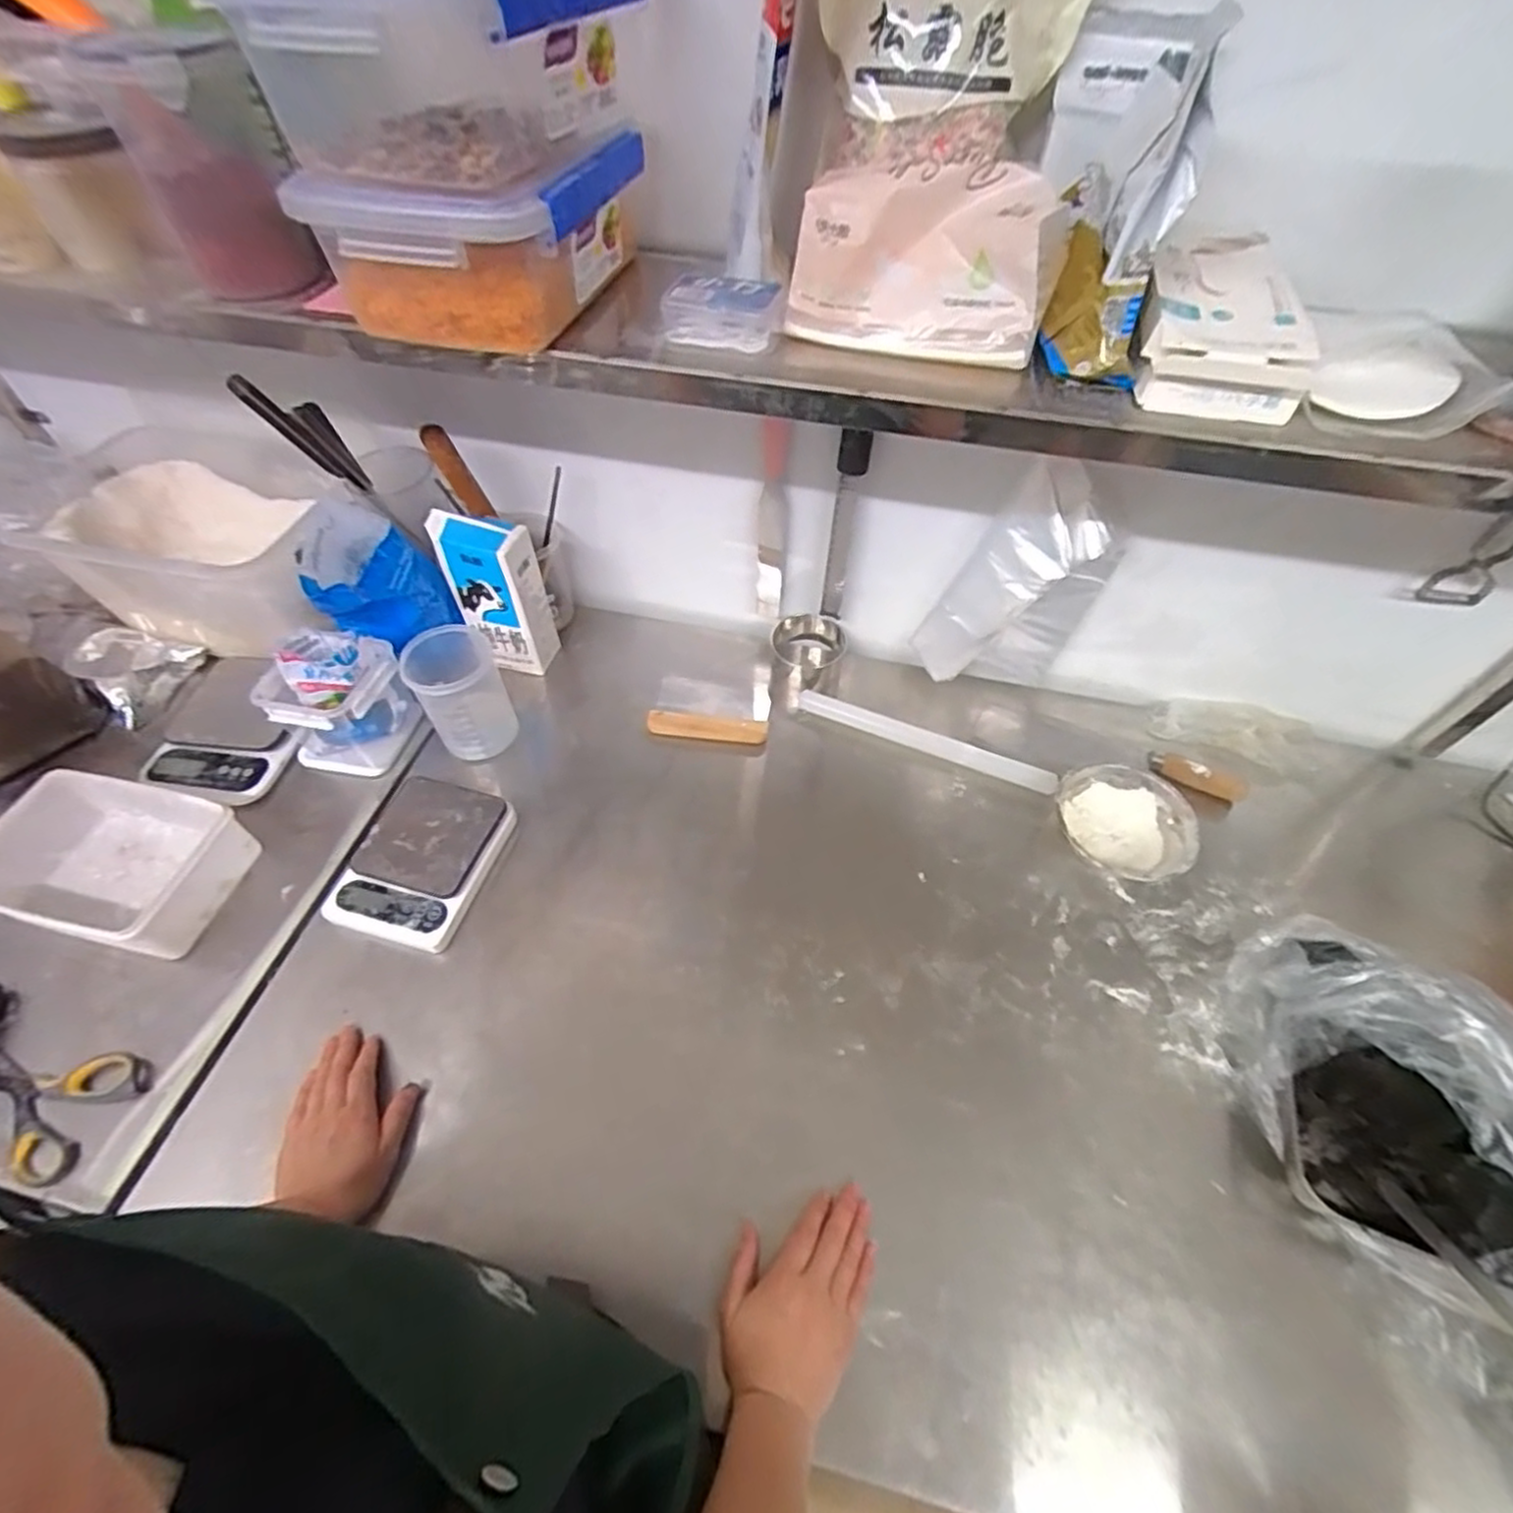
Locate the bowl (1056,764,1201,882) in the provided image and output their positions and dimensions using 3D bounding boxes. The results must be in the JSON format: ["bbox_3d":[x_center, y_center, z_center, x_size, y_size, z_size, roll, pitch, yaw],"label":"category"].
[{"bbox_3d":[0.409,0.076,0.777,0.126,0.054,0.128,0,54,0],"label":"bowl"}]

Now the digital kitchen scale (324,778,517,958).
[{"bbox_3d":[-0.360,0.111,0.743,0.143,0.043,0.173,14,55,10],"label":"digital kitchen scale"}]

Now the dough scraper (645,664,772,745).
[{"bbox_3d":[-0.057,-0.077,0.903,0.146,0.017,0.128,3,54,2],"label":"dough scraper"}]

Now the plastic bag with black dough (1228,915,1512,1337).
[{"bbox_3d":[0.538,0.293,0.573,0.162,0.127,0.310,-5,54,-4],"label":"plastic bag with black dough"}]

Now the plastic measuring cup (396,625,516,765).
[{"bbox_3d":[-0.346,-0.071,0.825,0.095,0.139,0.096,0,54,0],"label":"plastic measuring cup"}]

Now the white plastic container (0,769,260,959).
[{"bbox_3d":[-0.651,0.108,0.713,0.211,0.082,0.140,13,55,9],"label":"white plastic container"}]

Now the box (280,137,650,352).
[{"bbox_3d":[-0.200,-0.392,0.513,0.180,0.103,0.196,9,54,6],"label":"box"}]

